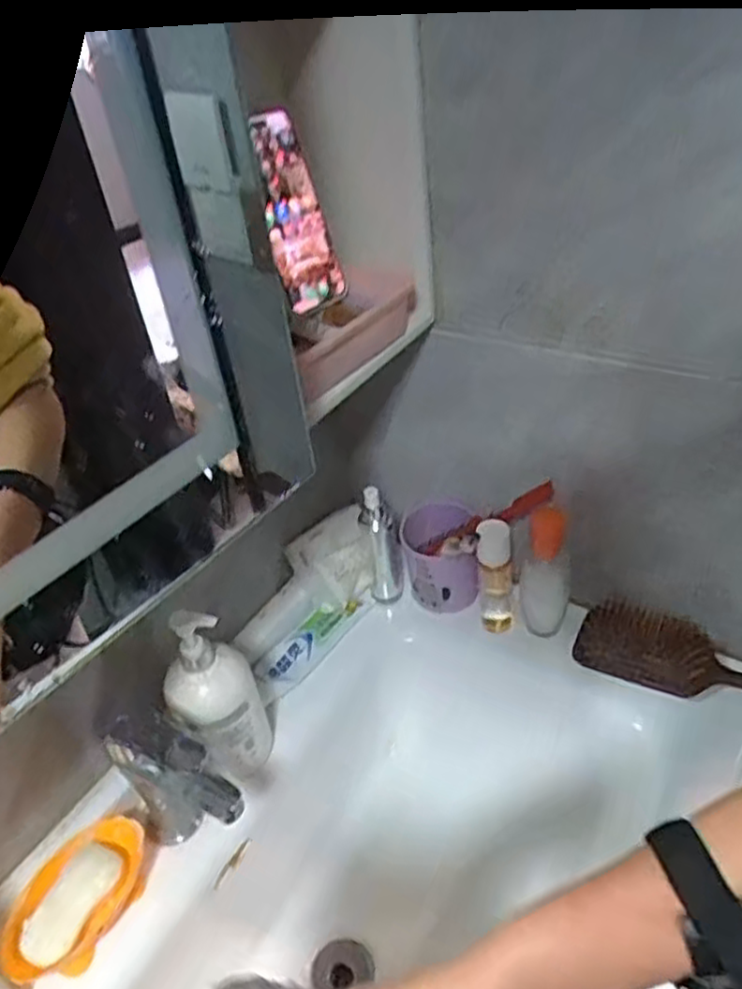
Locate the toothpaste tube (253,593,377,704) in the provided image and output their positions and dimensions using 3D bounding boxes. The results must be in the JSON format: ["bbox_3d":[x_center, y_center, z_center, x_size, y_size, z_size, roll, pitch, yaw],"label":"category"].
[{"bbox_3d":[-0.063,0.158,0.806,0.044,0.024,0.168,24,48,34],"label":"toothpaste tube"}]

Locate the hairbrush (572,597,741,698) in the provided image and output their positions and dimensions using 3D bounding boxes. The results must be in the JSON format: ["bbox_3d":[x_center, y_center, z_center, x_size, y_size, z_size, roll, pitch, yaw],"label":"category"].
[{"bbox_3d":[0.330,0.167,0.727,0.240,0.035,0.091,16,44,28],"label":"hairbrush"}]

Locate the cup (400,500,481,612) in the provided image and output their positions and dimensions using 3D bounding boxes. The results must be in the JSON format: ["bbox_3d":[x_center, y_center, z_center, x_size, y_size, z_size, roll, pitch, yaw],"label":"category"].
[{"bbox_3d":[0.078,0.074,0.818,0.083,0.106,0.069,0,38,10],"label":"cup"}]

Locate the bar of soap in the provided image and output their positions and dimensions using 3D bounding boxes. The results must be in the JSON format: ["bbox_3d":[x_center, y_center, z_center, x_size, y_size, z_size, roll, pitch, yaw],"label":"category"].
[{"bbox_3d":[-0.240,0.329,0.589,0.047,0.016,0.088,14,43,25],"label":"bar of soap"}]

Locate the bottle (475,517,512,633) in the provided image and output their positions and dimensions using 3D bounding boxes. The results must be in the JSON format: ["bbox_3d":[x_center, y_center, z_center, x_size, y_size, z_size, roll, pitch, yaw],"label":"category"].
[{"bbox_3d":[0.130,0.089,0.768,0.034,0.143,0.034,4,39,15],"label":"bottle"}]

